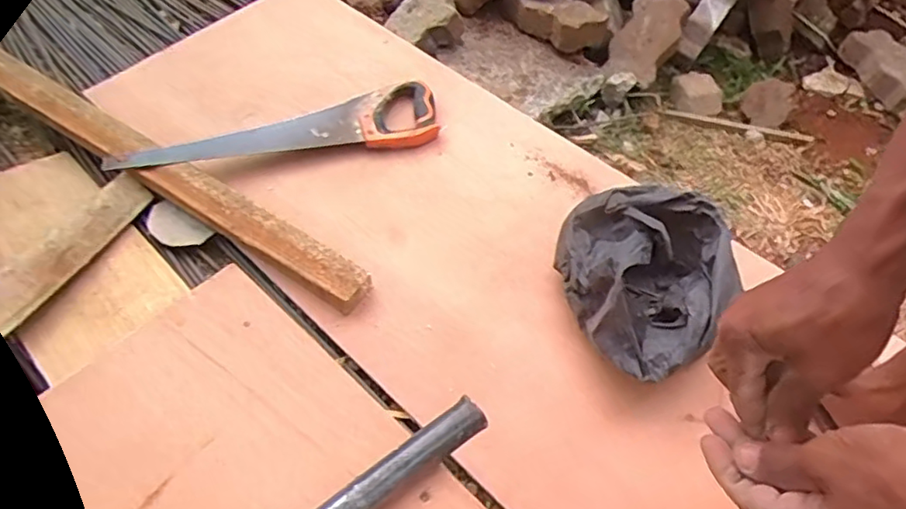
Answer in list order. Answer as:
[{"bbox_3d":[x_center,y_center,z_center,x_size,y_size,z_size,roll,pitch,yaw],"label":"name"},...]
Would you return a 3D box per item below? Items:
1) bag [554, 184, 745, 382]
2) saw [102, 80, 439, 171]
[{"bbox_3d":[0.252,0.033,0.779,0.193,0.126,0.242,-12,54,-10],"label":"bag"},{"bbox_3d":[-0.284,-0.206,1.008,0.518,0.055,0.137,-9,53,-8],"label":"saw"}]

